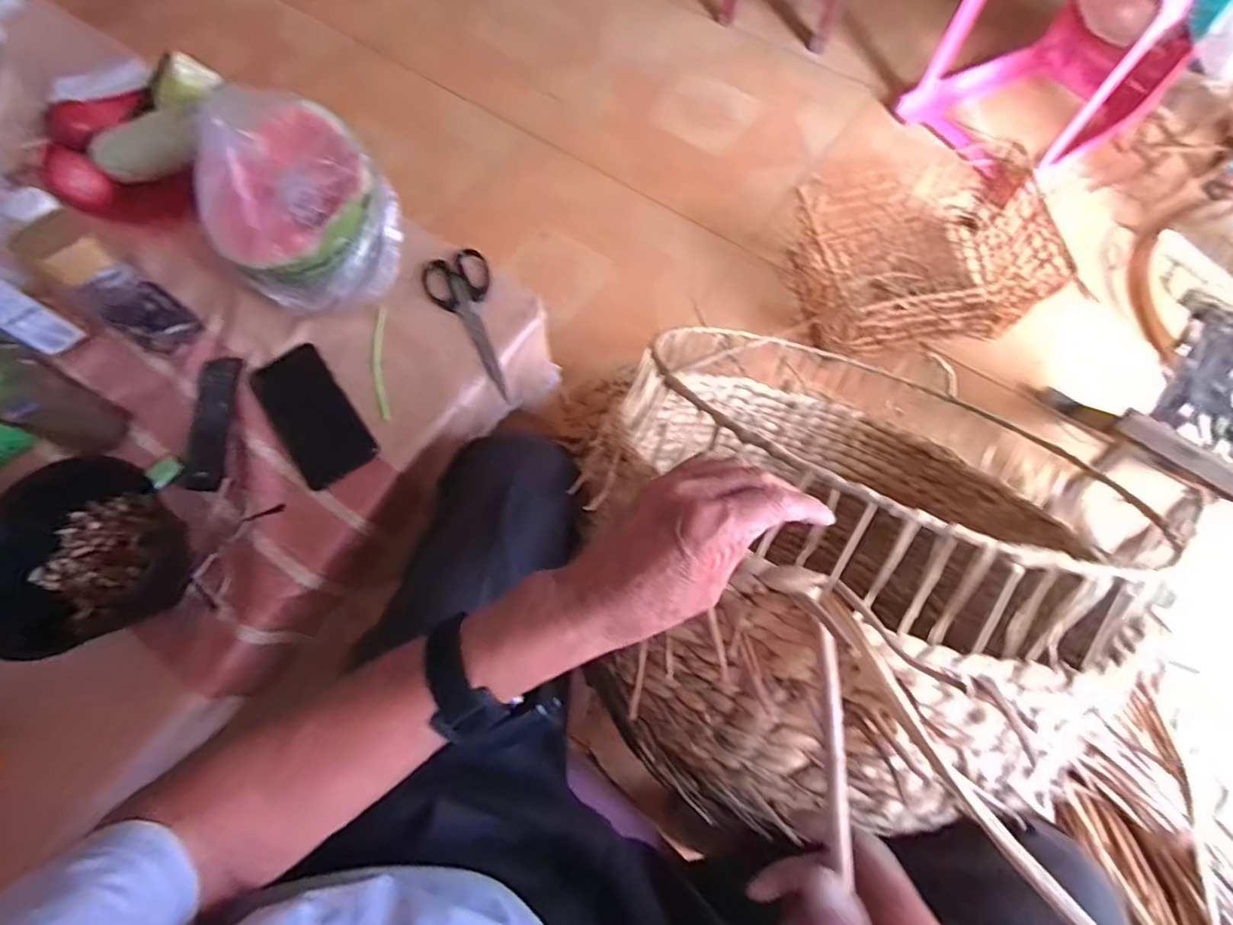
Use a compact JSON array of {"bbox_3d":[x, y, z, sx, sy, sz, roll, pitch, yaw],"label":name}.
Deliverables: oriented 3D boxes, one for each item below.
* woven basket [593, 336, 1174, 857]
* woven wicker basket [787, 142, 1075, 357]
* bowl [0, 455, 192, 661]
[{"bbox_3d":[0.216,0.093,0.613,0.450,0.317,0.574,26,28,11],"label":"woven basket"},{"bbox_3d":[0.558,-0.386,1.062,0.402,0.162,0.302,-10,69,-2],"label":"woven wicker basket"},{"bbox_3d":[-0.486,0.086,0.500,0.155,0.069,0.156,-1,69,2],"label":"bowl"}]

